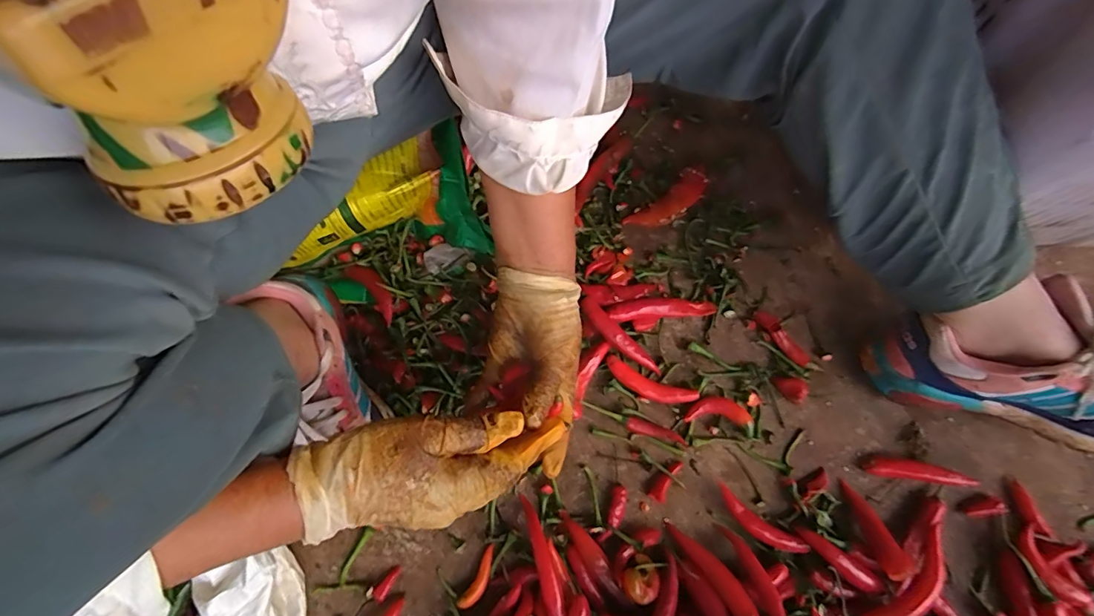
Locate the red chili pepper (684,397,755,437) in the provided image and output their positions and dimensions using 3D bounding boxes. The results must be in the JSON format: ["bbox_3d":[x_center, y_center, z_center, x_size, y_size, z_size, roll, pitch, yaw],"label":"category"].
[{"bbox_3d":[0.169,0.101,0.474,0.064,0.012,0.029,13,72,6],"label":"red chili pepper"}]

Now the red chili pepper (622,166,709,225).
[{"bbox_3d":[0.137,-0.118,0.549,0.103,0.016,0.037,-38,75,-11],"label":"red chili pepper"}]

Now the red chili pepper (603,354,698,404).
[{"bbox_3d":[0.100,0.076,0.485,0.092,0.011,0.024,22,73,9],"label":"red chili pepper"}]

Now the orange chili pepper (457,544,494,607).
[{"bbox_3d":[-0.060,0.243,0.445,0.017,0.007,0.054,24,61,9],"label":"orange chili pepper"}]

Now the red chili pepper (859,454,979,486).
[{"bbox_3d":[0.341,0.149,0.455,0.088,0.022,0.019,8,72,4],"label":"red chili pepper"}]

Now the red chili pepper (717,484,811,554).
[{"bbox_3d":[0.192,0.197,0.448,0.085,0.014,0.023,36,76,12],"label":"red chili pepper"}]

